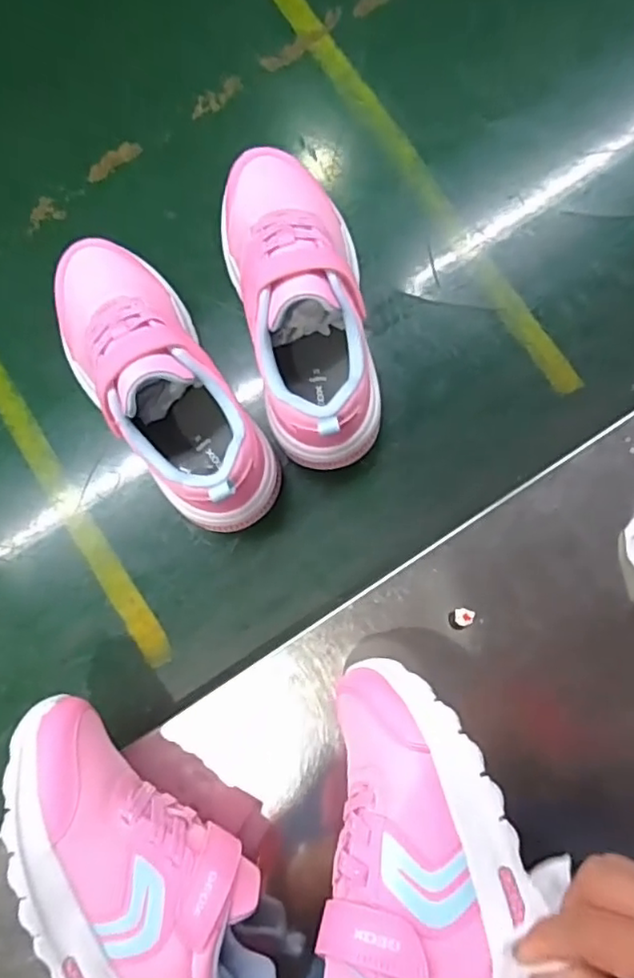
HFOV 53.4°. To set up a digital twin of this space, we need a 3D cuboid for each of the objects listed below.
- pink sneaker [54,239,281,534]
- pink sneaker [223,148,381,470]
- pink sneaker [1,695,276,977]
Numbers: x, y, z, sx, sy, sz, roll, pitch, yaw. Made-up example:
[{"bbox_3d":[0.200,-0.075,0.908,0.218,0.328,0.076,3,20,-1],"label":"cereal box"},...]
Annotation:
[{"bbox_3d":[-0.105,-0.073,0.415,0.070,0.103,0.211,-33,84,-2],"label":"pink sneaker"},{"bbox_3d":[-0.009,-0.124,0.418,0.081,0.099,0.215,-11,84,0],"label":"pink sneaker"},{"bbox_3d":[-0.095,0.217,0.349,0.100,0.067,0.216,-22,84,-1],"label":"pink sneaker"}]

